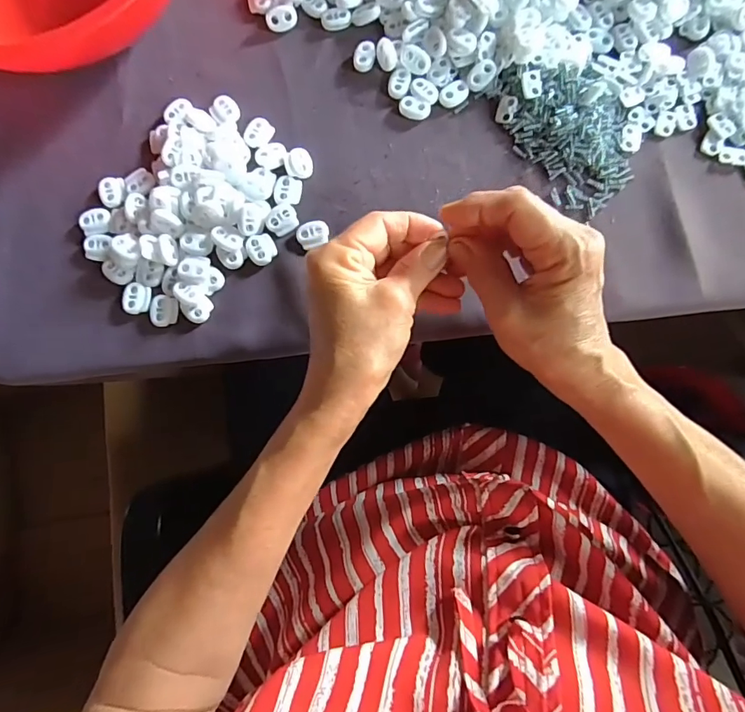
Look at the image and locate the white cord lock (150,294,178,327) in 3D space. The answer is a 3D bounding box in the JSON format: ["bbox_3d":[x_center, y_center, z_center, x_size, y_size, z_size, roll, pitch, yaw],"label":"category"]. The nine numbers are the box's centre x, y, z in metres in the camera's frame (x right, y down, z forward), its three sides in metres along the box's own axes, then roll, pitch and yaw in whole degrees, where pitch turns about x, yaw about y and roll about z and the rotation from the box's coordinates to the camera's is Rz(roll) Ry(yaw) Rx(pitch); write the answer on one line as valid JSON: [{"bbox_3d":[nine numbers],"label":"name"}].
[{"bbox_3d":[-0.144,-0.031,0.325,0.020,0.004,0.022,5,82,4],"label":"white cord lock"}]

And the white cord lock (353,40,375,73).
[{"bbox_3d":[-0.005,-0.218,0.342,0.015,0.004,0.022,10,82,5],"label":"white cord lock"}]

